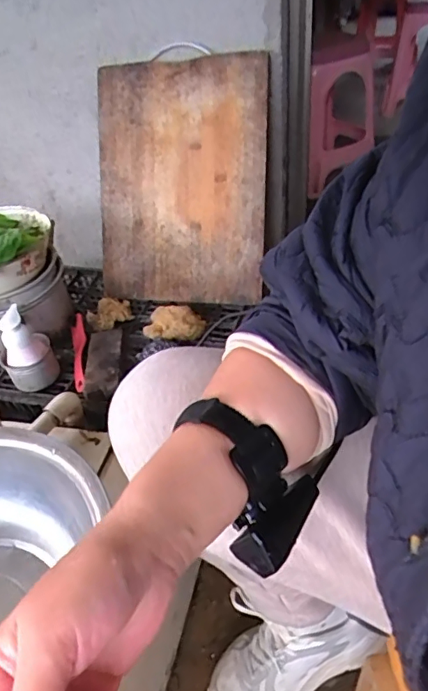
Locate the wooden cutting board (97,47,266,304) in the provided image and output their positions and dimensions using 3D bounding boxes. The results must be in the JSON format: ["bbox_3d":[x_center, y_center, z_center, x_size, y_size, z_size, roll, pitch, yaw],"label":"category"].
[{"bbox_3d":[-0.061,-0.274,0.884,0.288,0.387,0.022,7,16,22],"label":"wooden cutting board"}]

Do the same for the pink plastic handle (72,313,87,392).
[{"bbox_3d":[-0.223,0.008,0.858,0.026,0.020,0.150,-10,49,-5],"label":"pink plastic handle"}]

